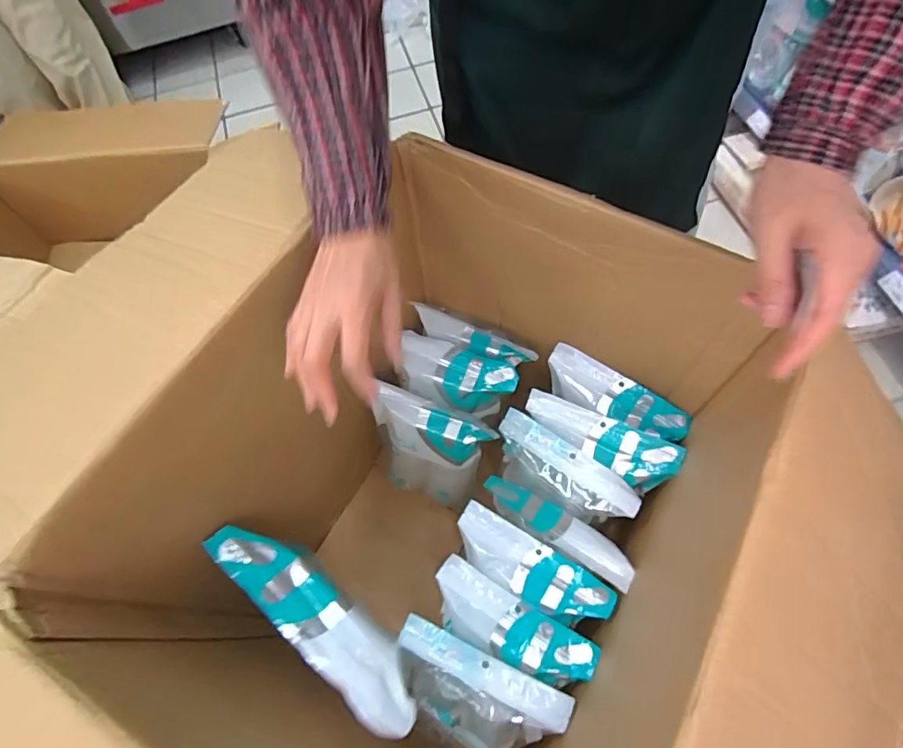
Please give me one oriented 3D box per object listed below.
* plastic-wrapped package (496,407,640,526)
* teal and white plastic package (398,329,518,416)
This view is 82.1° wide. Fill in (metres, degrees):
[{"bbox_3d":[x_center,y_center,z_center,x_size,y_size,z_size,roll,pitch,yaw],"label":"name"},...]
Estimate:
[{"bbox_3d":[0.146,0.138,0.698,0.192,0.085,0.077,28,70,15],"label":"plastic-wrapped package"},{"bbox_3d":[0.011,0.011,0.765,0.161,0.097,0.079,14,67,9],"label":"teal and white plastic package"}]

